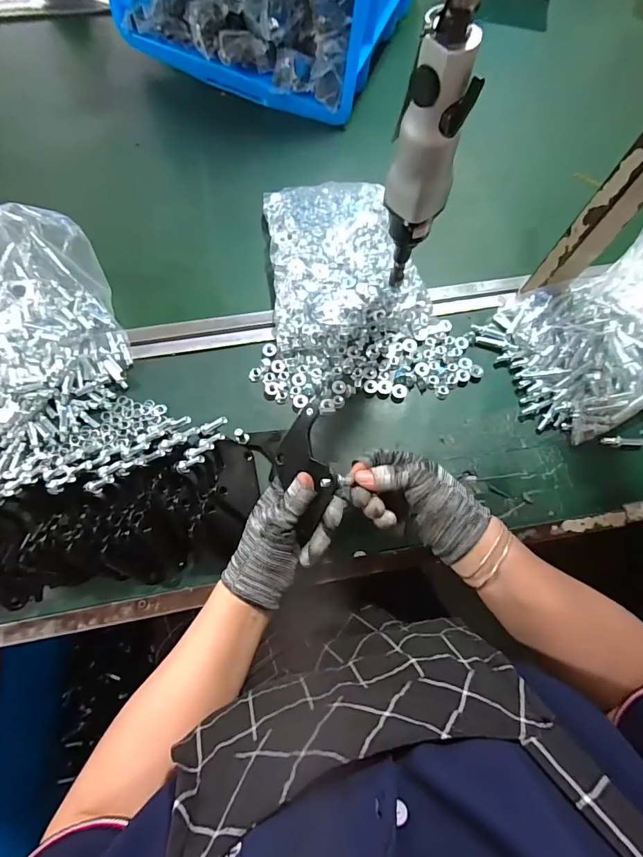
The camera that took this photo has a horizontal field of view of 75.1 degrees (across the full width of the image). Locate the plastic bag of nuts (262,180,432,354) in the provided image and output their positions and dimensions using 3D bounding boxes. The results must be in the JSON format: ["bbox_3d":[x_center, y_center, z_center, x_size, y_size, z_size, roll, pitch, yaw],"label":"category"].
[{"bbox_3d":[0.025,-0.214,0.529,0.184,0.042,0.239,-8,73,-5],"label":"plastic bag of nuts"}]

